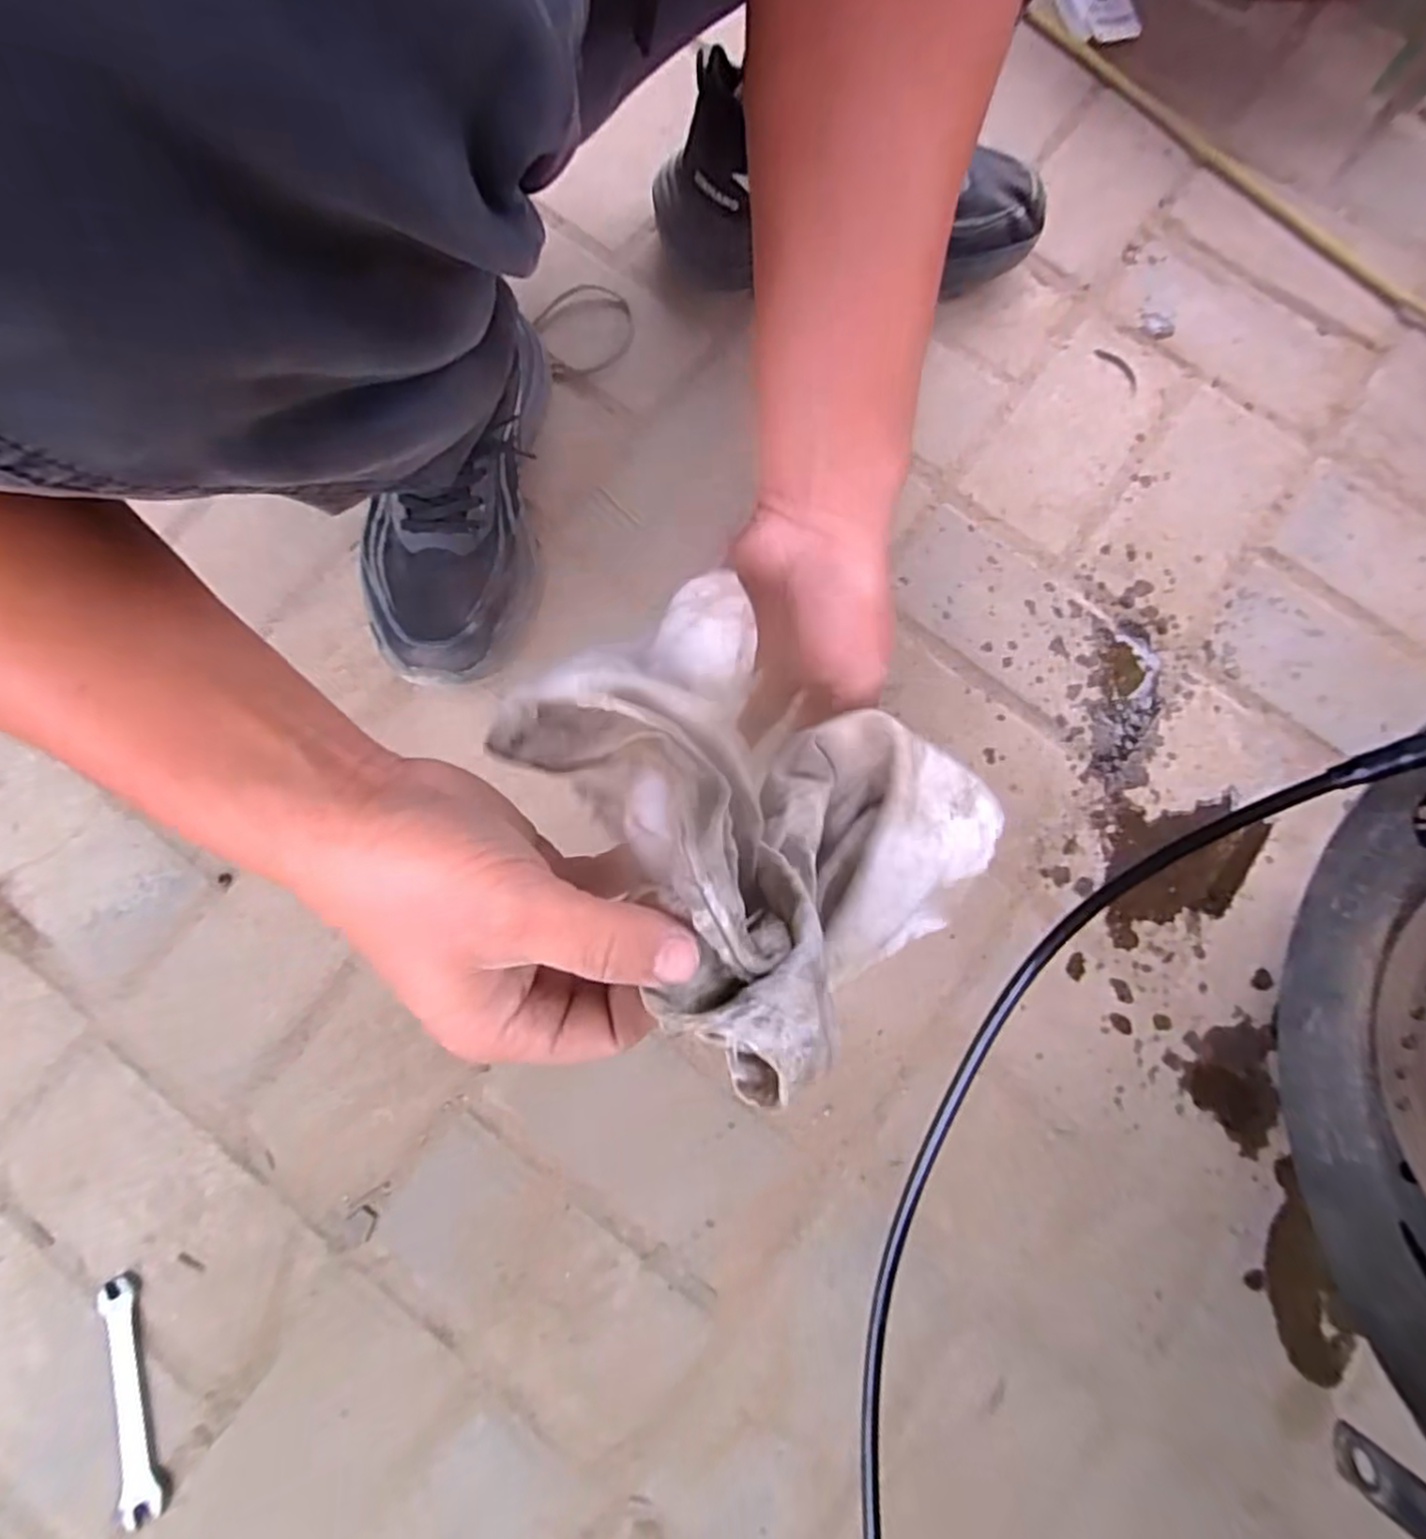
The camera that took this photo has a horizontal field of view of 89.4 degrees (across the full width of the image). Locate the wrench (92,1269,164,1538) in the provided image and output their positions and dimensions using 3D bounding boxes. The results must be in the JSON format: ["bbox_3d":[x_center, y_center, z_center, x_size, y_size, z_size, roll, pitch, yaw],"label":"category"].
[{"bbox_3d":[-0.315,0.339,0.388,0.019,0.004,0.117,-17,79,-4],"label":"wrench"}]

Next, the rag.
[{"bbox_3d":[0.022,0.005,0.264,0.142,0.101,0.159,-35,81,-8],"label":"rag"}]

